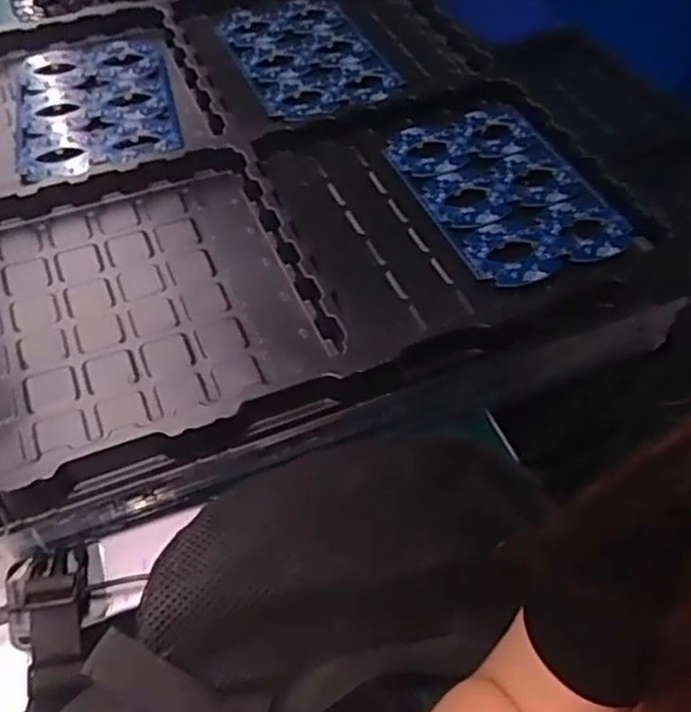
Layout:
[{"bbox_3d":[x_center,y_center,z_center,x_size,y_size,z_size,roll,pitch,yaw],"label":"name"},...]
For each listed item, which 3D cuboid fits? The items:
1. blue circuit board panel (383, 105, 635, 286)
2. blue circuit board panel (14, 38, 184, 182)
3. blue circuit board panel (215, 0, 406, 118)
[{"bbox_3d":[0.132,-0.141,0.599,0.137,0.011,0.204,-18,56,-15],"label":"blue circuit board panel"},{"bbox_3d":[-0.235,-0.238,0.662,0.139,0.010,0.203,-13,54,-11],"label":"blue circuit board panel"},{"bbox_3d":[-0.040,-0.307,0.723,0.140,0.007,0.200,-20,56,-16],"label":"blue circuit board panel"}]

